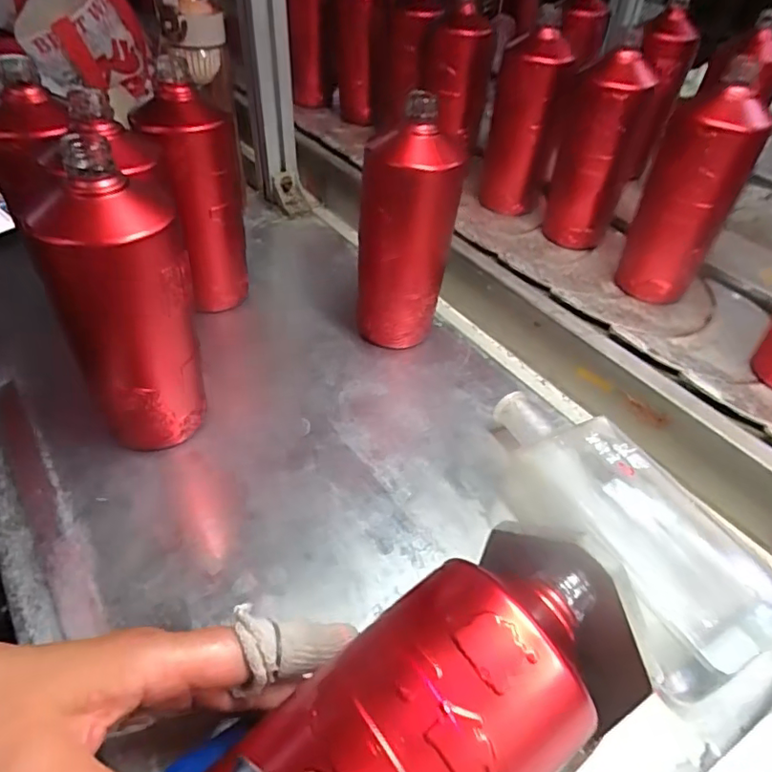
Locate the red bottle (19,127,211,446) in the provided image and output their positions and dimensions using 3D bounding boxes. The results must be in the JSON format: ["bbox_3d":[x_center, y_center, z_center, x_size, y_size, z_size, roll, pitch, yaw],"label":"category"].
[{"bbox_3d":[-0.173,-0.043,0.379,0.076,0.214,0.086,16,48,15],"label":"red bottle"}]

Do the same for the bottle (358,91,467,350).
[{"bbox_3d":[0.017,-0.128,0.481,0.085,0.194,0.068,-1,44,-3],"label":"bottle"}]

